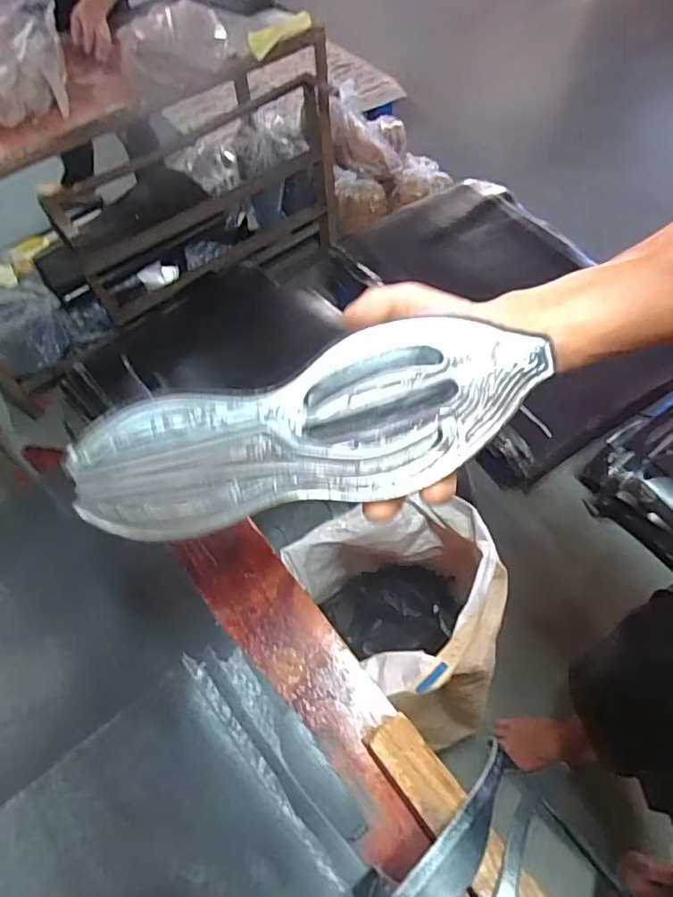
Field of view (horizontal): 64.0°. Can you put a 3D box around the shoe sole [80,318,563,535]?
[{"bbox_3d":[-0.011,-0.014,0.321,0.275,0.007,0.092,-12,91,-5],"label":"shoe sole"}]

